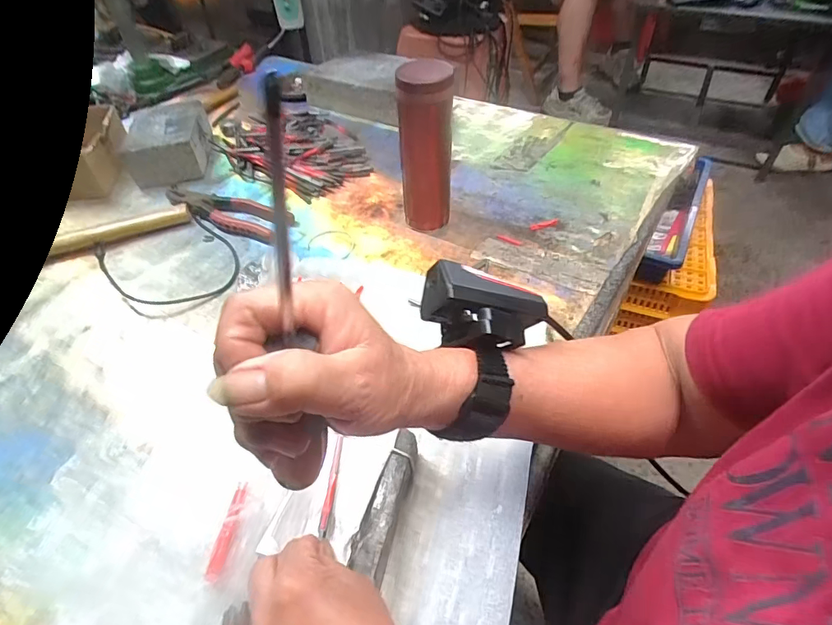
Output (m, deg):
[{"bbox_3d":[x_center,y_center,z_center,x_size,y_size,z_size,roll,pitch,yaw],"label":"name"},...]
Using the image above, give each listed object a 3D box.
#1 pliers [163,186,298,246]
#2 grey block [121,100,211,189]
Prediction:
[{"bbox_3d":[-0.265,-0.141,0.631,0.203,0.017,0.070,16,50,17],"label":"pliers"},{"bbox_3d":[-0.389,-0.273,0.730,0.103,0.062,0.160,-8,47,-5],"label":"grey block"}]

